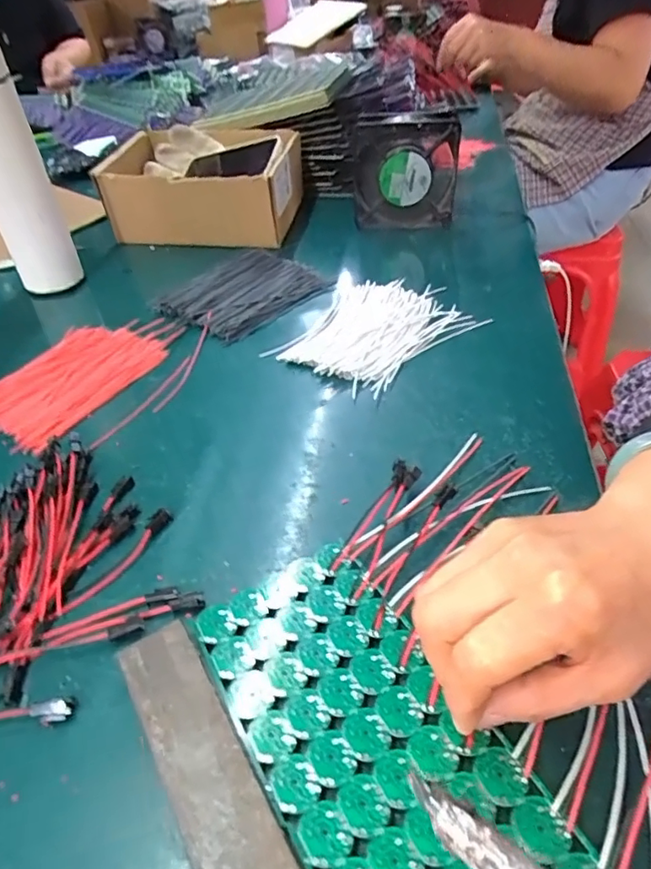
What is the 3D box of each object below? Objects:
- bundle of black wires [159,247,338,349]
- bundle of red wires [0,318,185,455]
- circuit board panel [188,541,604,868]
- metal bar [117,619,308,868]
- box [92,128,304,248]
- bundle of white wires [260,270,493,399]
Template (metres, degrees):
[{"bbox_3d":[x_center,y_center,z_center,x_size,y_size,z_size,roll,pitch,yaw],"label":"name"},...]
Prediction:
[{"bbox_3d":[-0.089,-0.151,0.564,0.156,0.011,0.130,-34,50,-28],"label":"bundle of black wires"},{"bbox_3d":[-0.222,-0.059,0.472,0.102,0.014,0.181,17,47,22],"label":"bundle of red wires"},{"bbox_3d":[0.024,0.142,0.238,0.093,0.009,0.214,-25,46,-21],"label":"circuit board panel"},{"bbox_3d":[-0.035,0.161,0.215,0.035,0.012,0.197,-26,46,-22],"label":"metal bar"},{"bbox_3d":[-0.156,-0.314,0.686,0.239,0.091,0.166,6,42,9],"label":"box"},{"bbox_3d":[0.041,-0.101,0.497,0.144,0.017,0.157,27,51,30],"label":"bundle of white wires"}]

